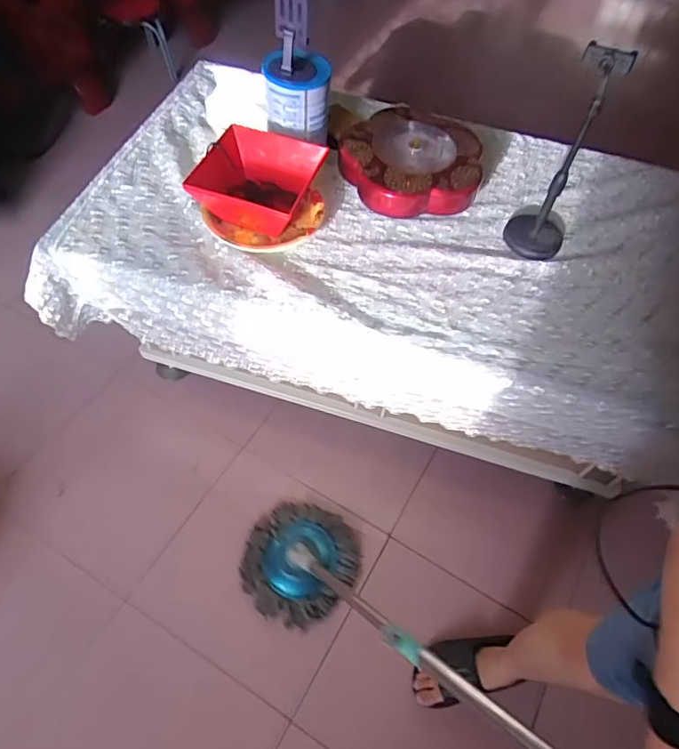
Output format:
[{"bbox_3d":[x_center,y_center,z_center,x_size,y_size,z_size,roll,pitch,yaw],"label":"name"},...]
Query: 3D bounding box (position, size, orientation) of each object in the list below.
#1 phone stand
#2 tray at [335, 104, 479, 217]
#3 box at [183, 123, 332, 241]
[{"bbox_3d":[0.402,-0.369,0.915,0.104,0.335,0.152,26,60,11],"label":"phone stand"},{"bbox_3d":[0.148,-0.427,1.048,0.261,0.081,0.253,-25,63,-18],"label":"tray"},{"bbox_3d":[-0.161,-0.359,0.988,0.206,0.111,0.215,20,59,8],"label":"box"}]

